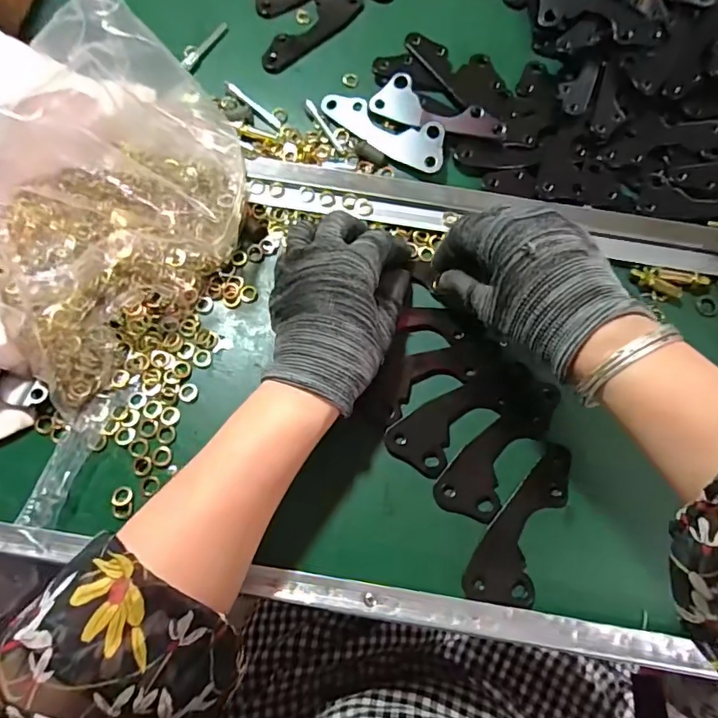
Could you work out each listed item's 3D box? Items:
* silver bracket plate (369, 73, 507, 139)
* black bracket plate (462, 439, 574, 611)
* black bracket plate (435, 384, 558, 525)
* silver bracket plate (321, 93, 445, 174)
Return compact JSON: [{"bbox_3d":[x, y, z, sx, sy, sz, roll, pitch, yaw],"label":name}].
[{"bbox_3d":[0.063,-0.194,0.403,0.106,0.006,0.038,27,79,9],"label":"silver bracket plate"},{"bbox_3d":[0.104,0.102,0.322,0.042,0.004,0.109,24,74,5],"label":"black bracket plate"},{"bbox_3d":[0.096,0.060,0.336,0.039,0.006,0.108,41,76,9],"label":"black bracket plate"},{"bbox_3d":[0.019,-0.183,0.405,0.108,0.006,0.040,26,81,12],"label":"silver bracket plate"}]

